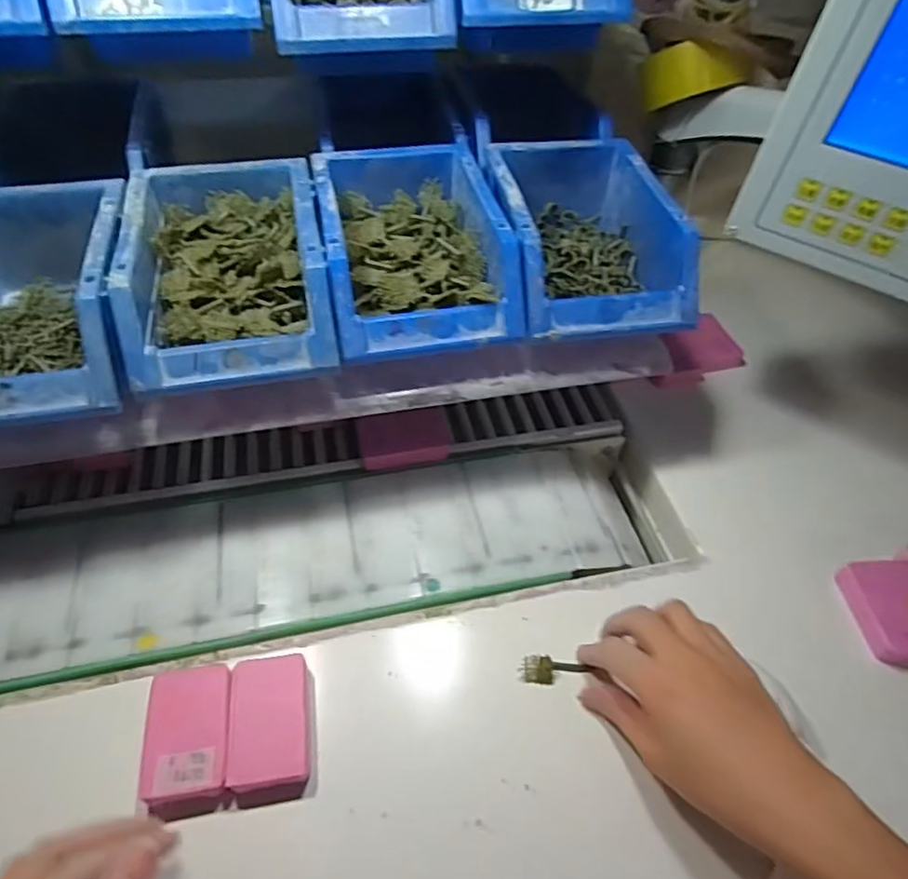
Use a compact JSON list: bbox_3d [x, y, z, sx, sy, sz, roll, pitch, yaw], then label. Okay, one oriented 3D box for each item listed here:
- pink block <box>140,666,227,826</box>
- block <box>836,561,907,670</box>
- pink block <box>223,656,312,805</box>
[{"bbox_3d":[-0.154,0.174,0.351,0.045,0.017,0.078,-8,52,-9],"label":"pink block"},{"bbox_3d":[0.316,0.123,0.422,0.055,0.021,0.072,-4,52,-6],"label":"block"},{"bbox_3d":[-0.109,0.170,0.356,0.045,0.017,0.077,-6,52,-8],"label":"pink block"}]

